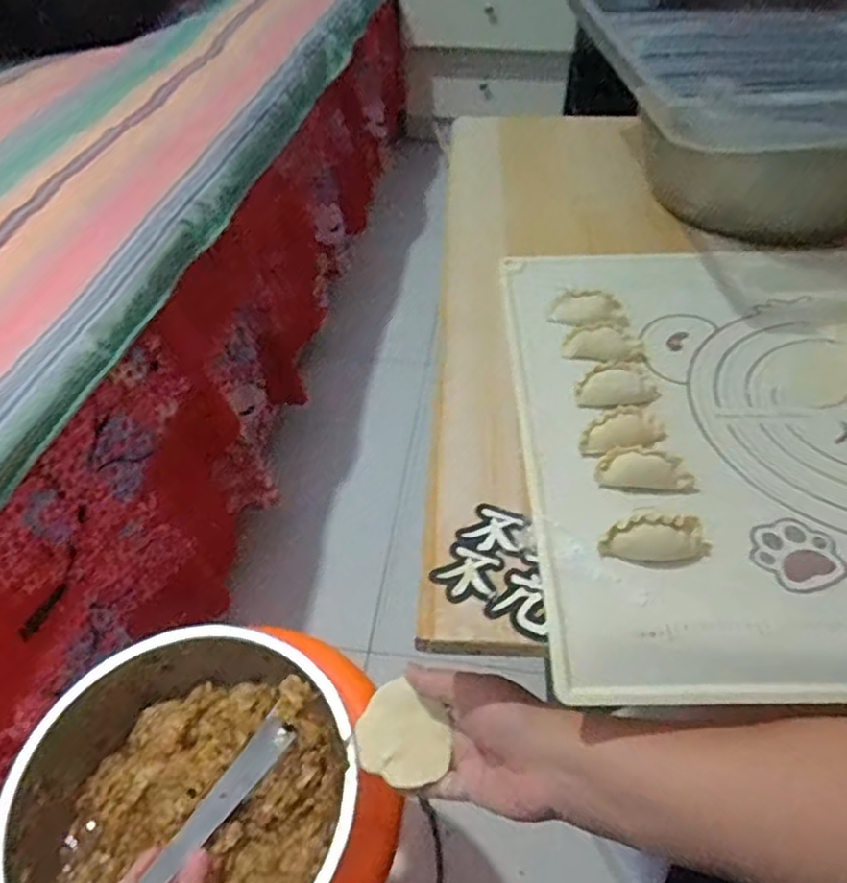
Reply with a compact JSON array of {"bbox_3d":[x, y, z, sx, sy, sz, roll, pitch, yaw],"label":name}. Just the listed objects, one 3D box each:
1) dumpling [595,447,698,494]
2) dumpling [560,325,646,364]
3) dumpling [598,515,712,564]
[{"bbox_3d":[0.138,0.018,0.424,0.059,0.019,0.019,7,48,6],"label":"dumpling"},{"bbox_3d":[0.135,-0.071,0.510,0.059,0.021,0.020,10,48,9],"label":"dumpling"},{"bbox_3d":[0.134,0.057,0.388,0.062,0.021,0.020,1,48,1],"label":"dumpling"}]

